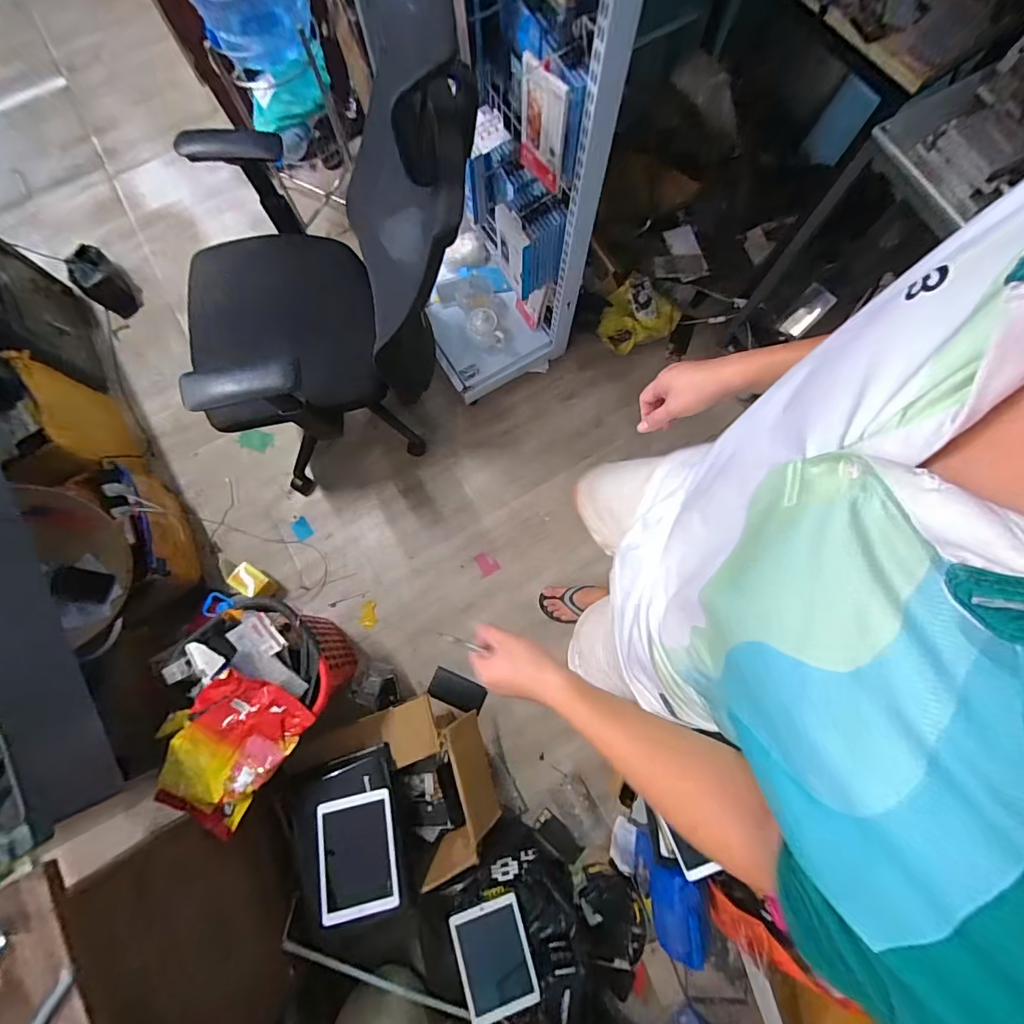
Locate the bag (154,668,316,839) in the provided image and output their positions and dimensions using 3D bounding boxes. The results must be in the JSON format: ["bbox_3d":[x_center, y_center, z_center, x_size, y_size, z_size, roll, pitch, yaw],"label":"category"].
[{"bbox_3d":[-0.600,0.496,0.981,0.230,0.072,0.285,28,80,6],"label":"bag"}]

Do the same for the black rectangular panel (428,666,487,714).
[{"bbox_3d":[-0.161,0.529,1.361,0.173,0.014,0.085,14,78,21],"label":"black rectangular panel"}]

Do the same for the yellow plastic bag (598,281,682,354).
[{"bbox_3d":[0.422,-0.653,1.568,0.209,0.098,0.254,43,82,8],"label":"yellow plastic bag"}]

